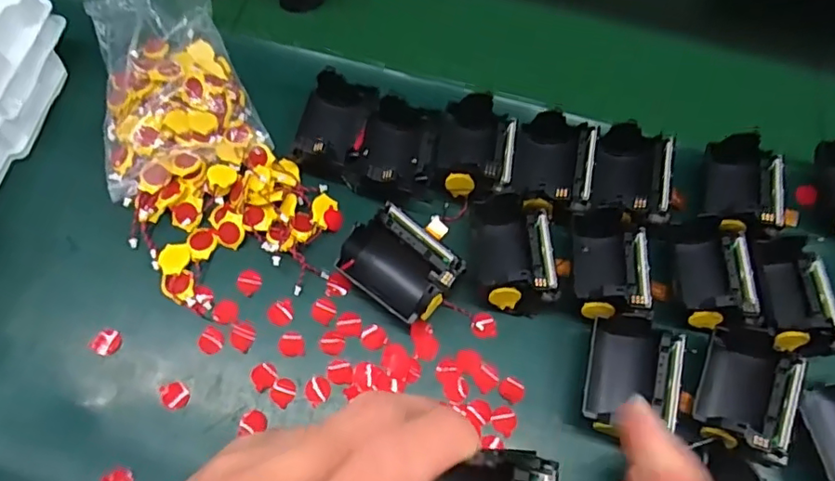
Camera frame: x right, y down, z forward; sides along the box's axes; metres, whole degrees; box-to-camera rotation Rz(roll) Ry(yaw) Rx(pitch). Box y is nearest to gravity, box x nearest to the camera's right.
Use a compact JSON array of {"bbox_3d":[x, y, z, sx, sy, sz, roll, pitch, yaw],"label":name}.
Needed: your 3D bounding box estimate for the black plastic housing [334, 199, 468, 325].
[{"bbox_3d":[-0.014,0.014,0.363,0.076,0.035,0.053,38,67,14],"label":"black plastic housing"}]

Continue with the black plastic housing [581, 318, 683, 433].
[{"bbox_3d":[0.131,0.081,0.345,0.053,0.024,0.065,16,64,4],"label":"black plastic housing"}]

